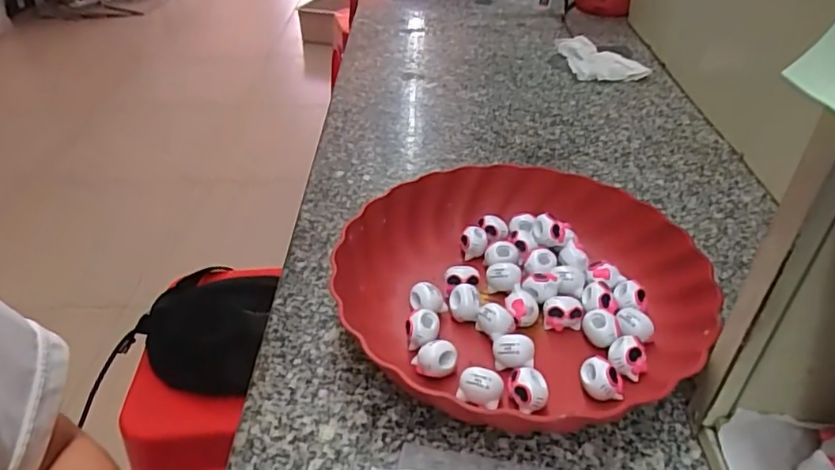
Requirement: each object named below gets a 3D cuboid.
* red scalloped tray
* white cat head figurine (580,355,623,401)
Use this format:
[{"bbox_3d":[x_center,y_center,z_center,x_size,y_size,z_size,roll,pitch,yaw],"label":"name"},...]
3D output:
[{"bbox_3d":[0.071,0.033,0.391,0.226,0.047,0.229,-18,40,-21],"label":"red scalloped tray"},{"bbox_3d":[0.109,0.085,0.339,0.023,0.019,0.024,8,38,12],"label":"white cat head figurine"}]

